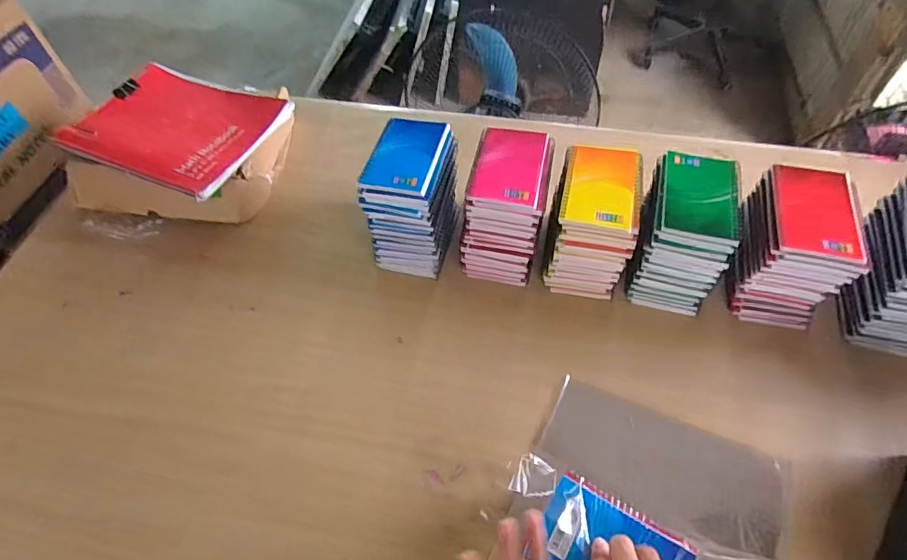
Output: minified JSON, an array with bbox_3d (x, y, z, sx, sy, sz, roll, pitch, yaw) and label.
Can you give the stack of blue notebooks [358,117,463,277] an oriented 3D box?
[{"bbox_3d":[-0.052,-0.111,0.689,0.100,0.142,0.157,13,56,10],"label":"stack of blue notebooks"}]

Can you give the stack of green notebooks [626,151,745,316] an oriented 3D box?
[{"bbox_3d":[0.283,-0.056,0.641,0.087,0.137,0.131,13,56,10],"label":"stack of green notebooks"}]

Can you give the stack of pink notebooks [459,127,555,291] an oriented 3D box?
[{"bbox_3d":[0.071,-0.098,0.672,0.094,0.149,0.145,11,56,9],"label":"stack of pink notebooks"}]

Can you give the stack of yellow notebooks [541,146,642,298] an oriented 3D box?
[{"bbox_3d":[0.178,-0.076,0.658,0.090,0.139,0.136,8,56,7],"label":"stack of yellow notebooks"}]

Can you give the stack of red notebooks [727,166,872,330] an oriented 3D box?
[{"bbox_3d":[0.406,-0.034,0.622,0.100,0.152,0.135,9,56,8],"label":"stack of red notebooks"}]

